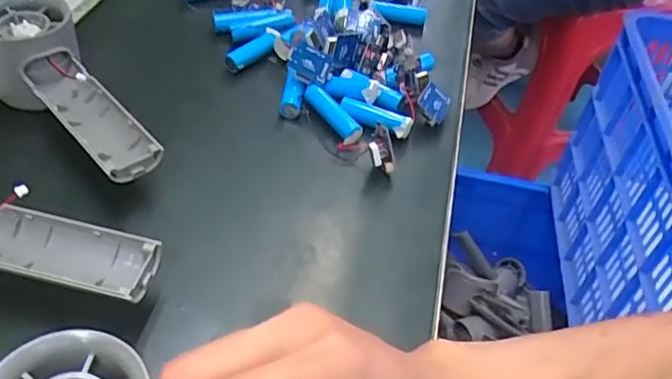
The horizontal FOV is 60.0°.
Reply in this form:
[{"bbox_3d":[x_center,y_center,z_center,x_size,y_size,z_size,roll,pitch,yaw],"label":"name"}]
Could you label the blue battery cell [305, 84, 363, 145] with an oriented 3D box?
[{"bbox_3d":[-0.002,-0.052,0.392,0.014,0.011,0.052,-23,53,-27],"label":"blue battery cell"}]

